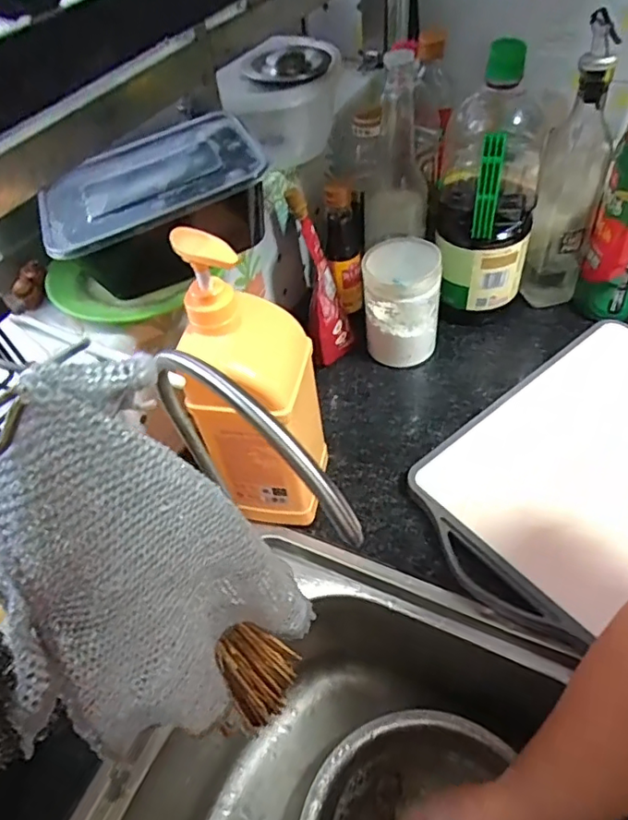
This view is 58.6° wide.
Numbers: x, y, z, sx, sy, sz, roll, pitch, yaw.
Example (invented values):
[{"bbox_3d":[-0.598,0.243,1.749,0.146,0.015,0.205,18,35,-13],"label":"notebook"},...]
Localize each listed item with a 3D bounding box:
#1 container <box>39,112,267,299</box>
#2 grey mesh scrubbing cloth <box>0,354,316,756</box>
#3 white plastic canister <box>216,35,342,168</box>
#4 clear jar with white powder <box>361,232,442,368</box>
[{"bbox_3d":[-0.123,-0.158,0.442,0.161,0.077,0.123,-19,48,-8],"label":"container"},{"bbox_3d":[-0.050,0.056,0.178,0.028,0.159,0.088,30,58,31],"label":"grey mesh scrubbing cloth"},{"bbox_3d":[-0.029,-0.308,0.564,0.110,0.105,0.115,-4,47,6],"label":"white plastic canister"},{"bbox_3d":[0.099,-0.119,0.639,0.082,0.127,0.077,-3,49,4],"label":"clear jar with white powder"}]

